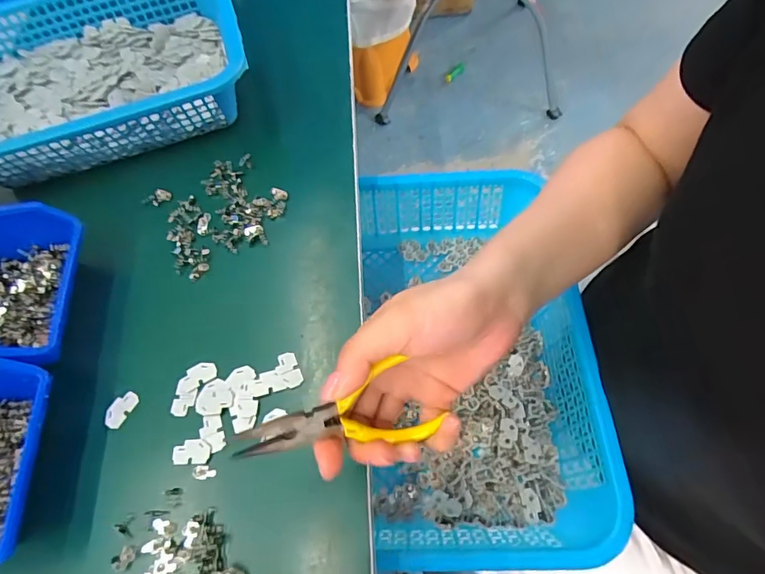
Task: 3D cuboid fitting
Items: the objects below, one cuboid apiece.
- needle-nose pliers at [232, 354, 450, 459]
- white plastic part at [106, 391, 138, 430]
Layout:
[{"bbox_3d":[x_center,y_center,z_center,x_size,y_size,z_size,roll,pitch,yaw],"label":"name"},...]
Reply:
[{"bbox_3d":[-0.019,0.063,0.249,0.112,0.052,0.007,-1,25,-20],"label":"needle-nose pliers"},{"bbox_3d":[-0.189,0.087,0.332,0.016,0.004,0.027,27,69,17],"label":"white plastic part"}]

